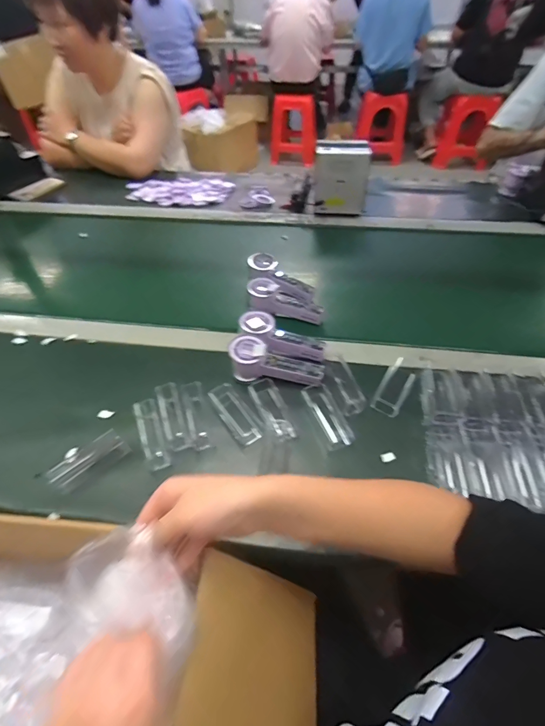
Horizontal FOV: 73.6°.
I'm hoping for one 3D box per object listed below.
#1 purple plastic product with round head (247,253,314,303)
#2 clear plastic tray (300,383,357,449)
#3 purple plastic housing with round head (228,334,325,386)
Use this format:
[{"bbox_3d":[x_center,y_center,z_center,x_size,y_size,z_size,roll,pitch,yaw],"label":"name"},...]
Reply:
[{"bbox_3d":[0.019,-0.169,0.732,0.148,0.031,0.049,36,58,12],"label":"purple plastic product with round head"},{"bbox_3d":[0.081,0.078,0.541,0.040,0.032,0.103,-20,52,-16],"label":"clear plastic tray"},{"bbox_3d":[0.007,-0.002,0.574,0.143,0.060,0.057,5,50,4],"label":"purple plastic housing with round head"}]

